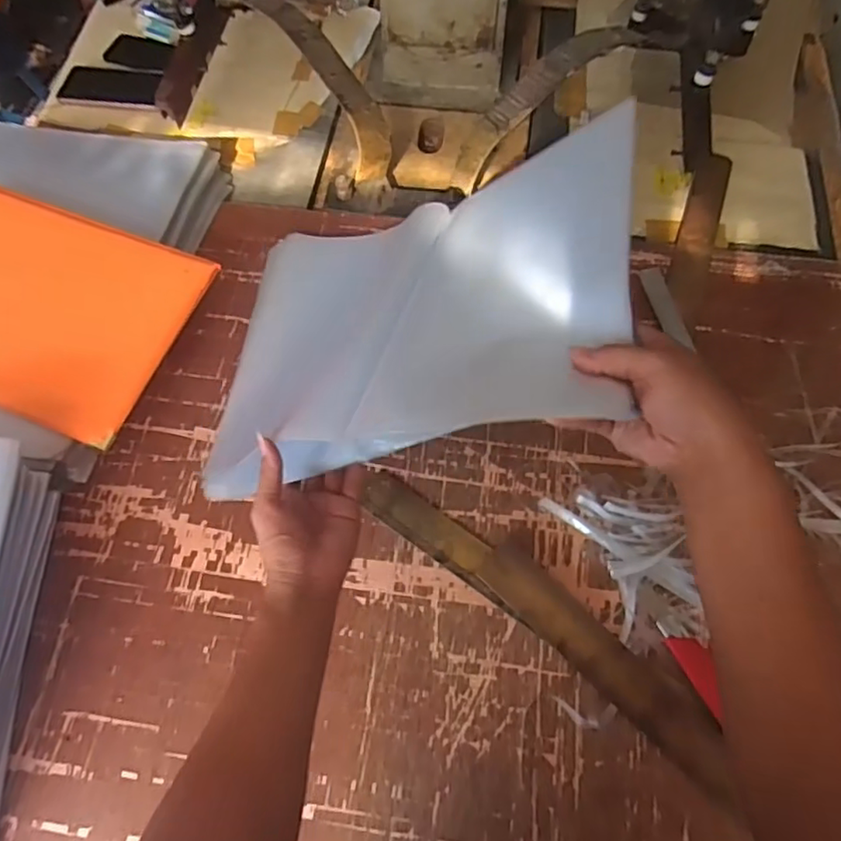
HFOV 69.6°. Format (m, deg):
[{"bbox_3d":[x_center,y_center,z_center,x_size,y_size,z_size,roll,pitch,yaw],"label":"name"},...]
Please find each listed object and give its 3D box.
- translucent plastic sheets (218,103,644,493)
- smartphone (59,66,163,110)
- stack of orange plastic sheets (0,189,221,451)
[{"bbox_3d":[-0.013,-0.102,0.578,0.409,0.058,0.315,-7,55,30],"label":"translucent plastic sheets"},{"bbox_3d":[-0.470,-0.508,0.922,0.150,0.010,0.077,7,66,4],"label":"smartphone"},{"bbox_3d":[-0.431,-0.132,0.679,0.327,0.012,0.234,21,74,6],"label":"stack of orange plastic sheets"}]

